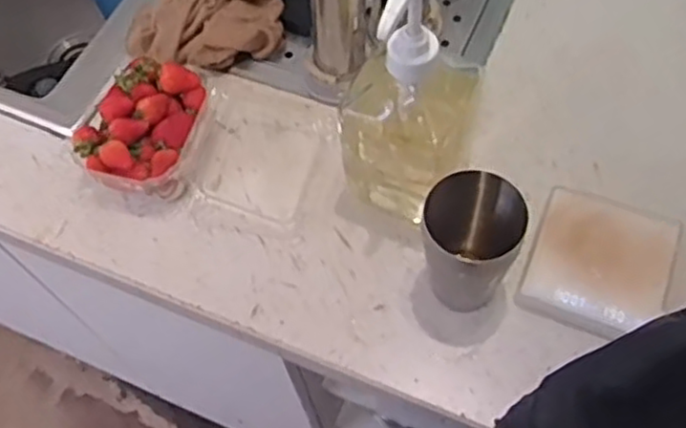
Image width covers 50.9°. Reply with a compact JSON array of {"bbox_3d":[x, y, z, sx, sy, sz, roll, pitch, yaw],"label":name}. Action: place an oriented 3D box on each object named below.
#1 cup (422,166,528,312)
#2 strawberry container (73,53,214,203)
[{"bbox_3d":[0.106,0.028,0.606,0.076,0.136,0.082,-2,62,3],"label":"cup"},{"bbox_3d":[-0.197,-0.082,0.730,0.118,0.072,0.139,13,63,10],"label":"strawberry container"}]

